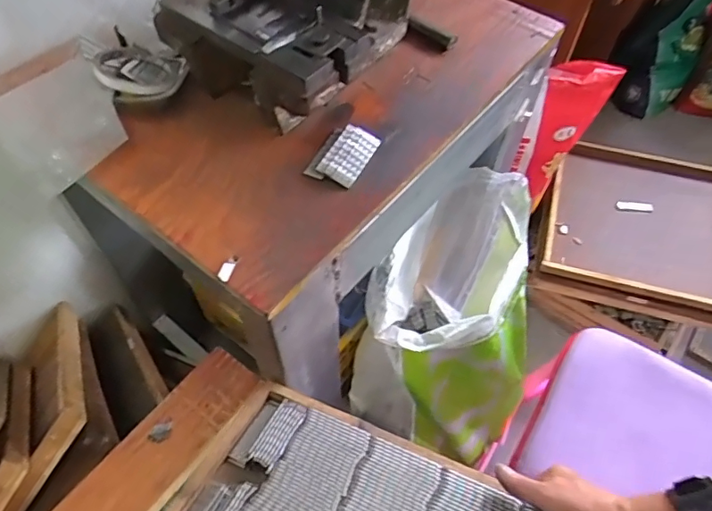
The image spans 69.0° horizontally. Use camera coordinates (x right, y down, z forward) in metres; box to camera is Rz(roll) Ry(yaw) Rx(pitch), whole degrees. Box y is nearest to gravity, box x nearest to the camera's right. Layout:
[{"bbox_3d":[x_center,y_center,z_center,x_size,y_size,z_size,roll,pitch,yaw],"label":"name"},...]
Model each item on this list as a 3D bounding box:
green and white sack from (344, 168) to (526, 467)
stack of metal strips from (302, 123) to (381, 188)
[{"bbox_3d":[0.182,0.106,0.902,0.262,0.372,0.376,23,58,14],"label":"green and white sack"},{"bbox_3d":[-0.013,-0.115,0.579,0.056,0.012,0.086,23,58,14],"label":"stack of metal strips"}]

